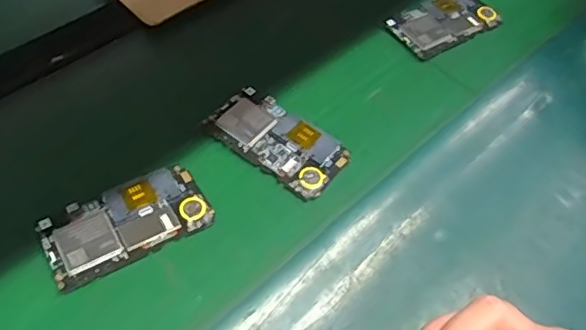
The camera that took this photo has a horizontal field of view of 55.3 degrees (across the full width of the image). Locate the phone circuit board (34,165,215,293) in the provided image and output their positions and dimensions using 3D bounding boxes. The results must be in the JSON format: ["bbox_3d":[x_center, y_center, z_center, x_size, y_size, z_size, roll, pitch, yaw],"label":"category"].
[{"bbox_3d":[-0.131,0.044,0.439,0.124,0.008,0.063,-24,59,-20],"label":"phone circuit board"}]

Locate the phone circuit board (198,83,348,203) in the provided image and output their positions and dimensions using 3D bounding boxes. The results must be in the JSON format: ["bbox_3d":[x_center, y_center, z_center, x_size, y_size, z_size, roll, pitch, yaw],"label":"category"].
[{"bbox_3d":[-0.014,-0.024,0.500,0.123,0.011,0.065,34,58,19],"label":"phone circuit board"}]

